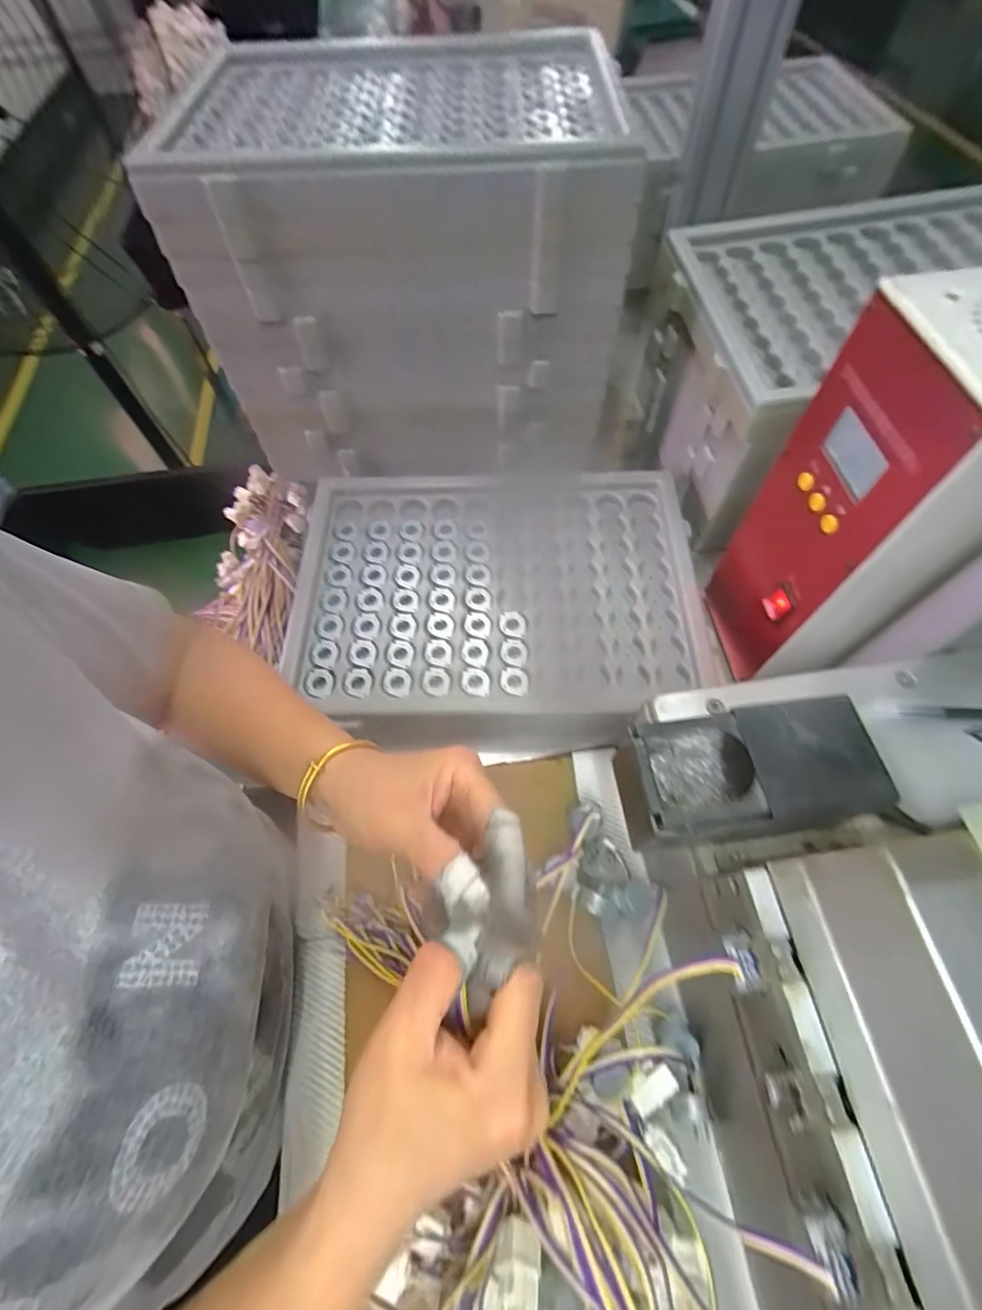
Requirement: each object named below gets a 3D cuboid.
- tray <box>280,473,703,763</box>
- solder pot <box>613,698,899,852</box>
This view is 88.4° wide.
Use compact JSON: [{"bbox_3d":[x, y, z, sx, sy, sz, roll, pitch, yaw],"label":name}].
[{"bbox_3d":[-0.003,-0.059,0.496,0.380,0.030,0.312,2,62,1],"label":"tray"},{"bbox_3d":[0.128,0.062,0.264,0.111,0.057,0.057,-9,62,-1],"label":"solder pot"}]

